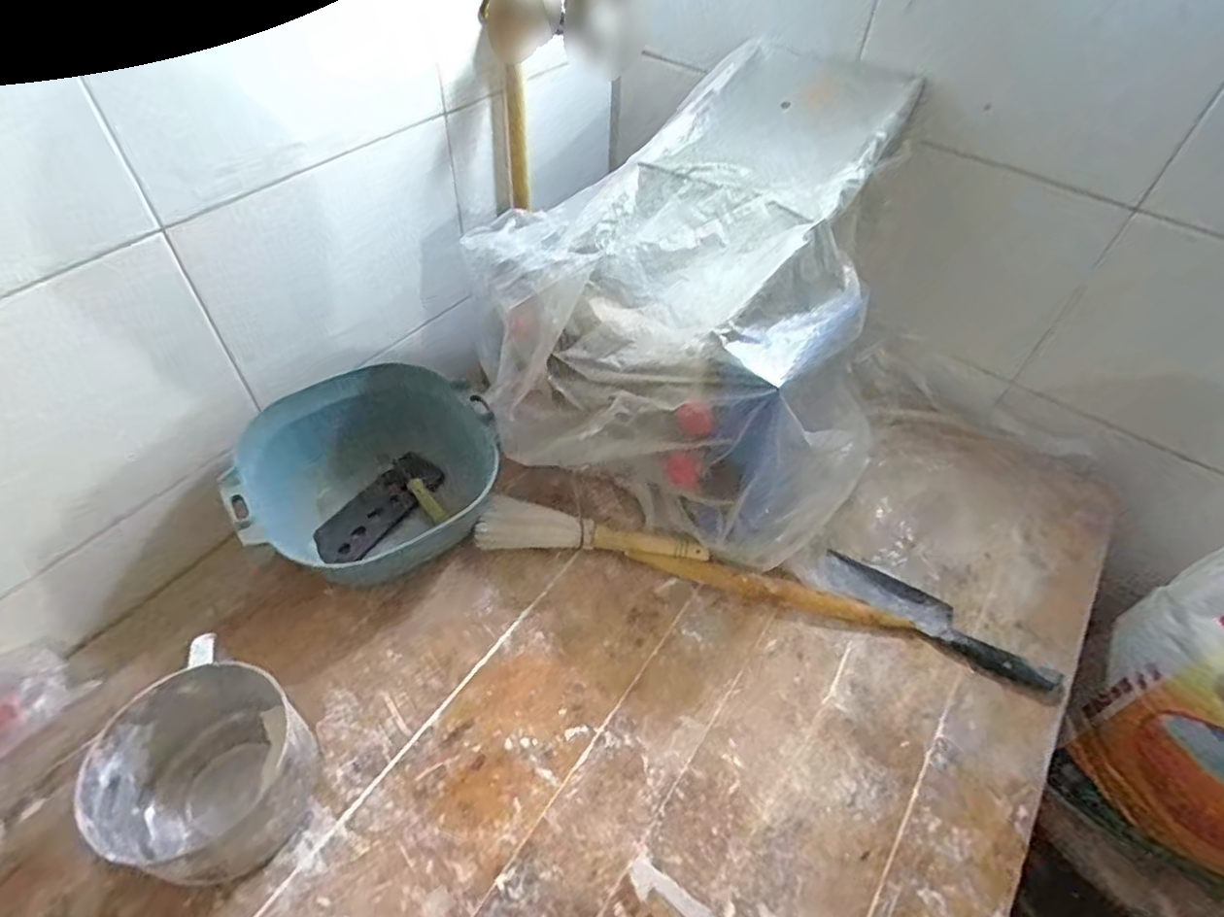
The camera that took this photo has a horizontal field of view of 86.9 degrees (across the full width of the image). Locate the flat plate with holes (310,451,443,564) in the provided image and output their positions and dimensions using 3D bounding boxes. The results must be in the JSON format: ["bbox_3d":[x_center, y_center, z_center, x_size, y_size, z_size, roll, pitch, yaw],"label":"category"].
[{"bbox_3d":[-0.263,0.055,0.731,0.055,0.009,0.154,39,59,5],"label":"flat plate with holes"}]

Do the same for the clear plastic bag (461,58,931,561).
[{"bbox_3d":[0.103,-0.194,0.759,0.429,0.339,0.501,18,52,10],"label":"clear plastic bag"}]

